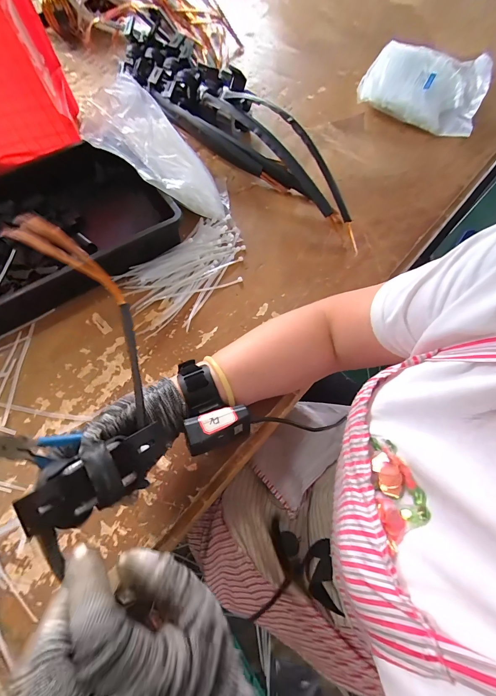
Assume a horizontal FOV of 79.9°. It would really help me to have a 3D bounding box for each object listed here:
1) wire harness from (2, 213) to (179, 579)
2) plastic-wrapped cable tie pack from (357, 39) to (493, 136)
[{"bbox_3d":[-0.125,0.014,0.244,0.083,0.063,0.256,-10,76,-6],"label":"wire harness"},{"bbox_3d":[0.363,-0.538,0.605,0.226,0.049,0.189,30,70,10],"label":"plastic-wrapped cable tie pack"}]

